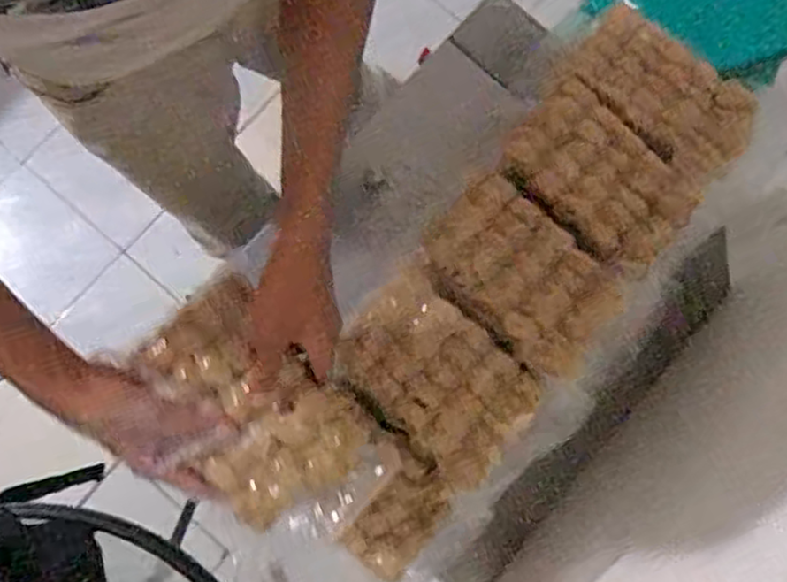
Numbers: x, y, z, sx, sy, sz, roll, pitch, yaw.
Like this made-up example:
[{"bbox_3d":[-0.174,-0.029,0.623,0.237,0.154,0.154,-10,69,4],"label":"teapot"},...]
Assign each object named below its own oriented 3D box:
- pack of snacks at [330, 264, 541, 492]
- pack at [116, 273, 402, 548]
[{"bbox_3d":[0.043,0.084,0.678,0.184,0.021,0.129,44,82,5],"label":"pack of snacks"},{"bbox_3d":[-0.112,0.105,0.572,0.126,0.030,0.218,-40,81,-9],"label":"pack"}]

